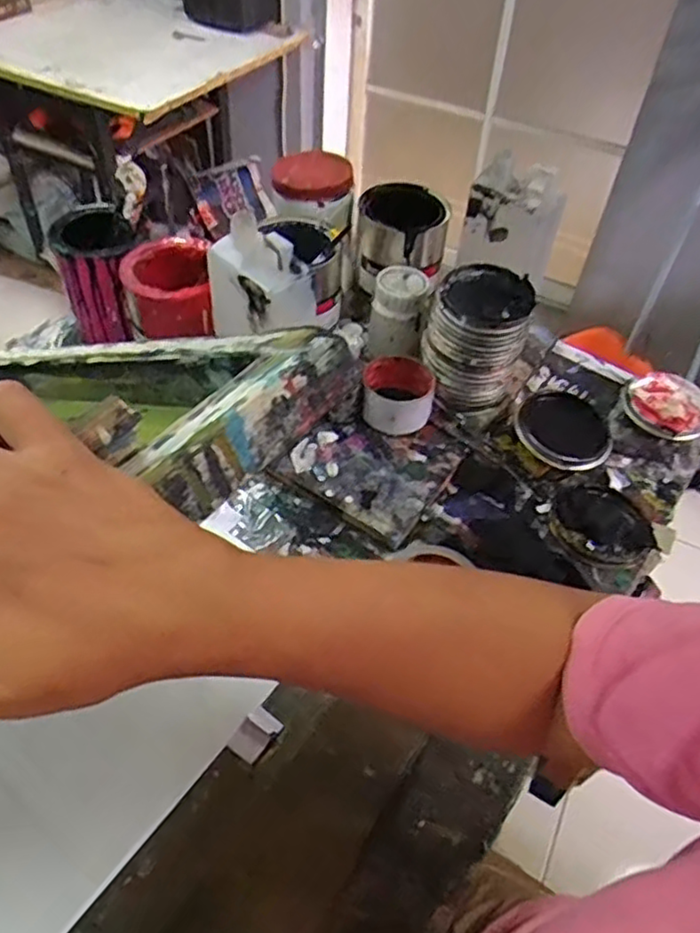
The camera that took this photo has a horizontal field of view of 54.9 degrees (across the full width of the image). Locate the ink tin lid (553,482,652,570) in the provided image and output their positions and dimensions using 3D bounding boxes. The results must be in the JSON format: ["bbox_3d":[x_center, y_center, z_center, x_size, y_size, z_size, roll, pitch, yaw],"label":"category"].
[{"bbox_3d":[0.258,0.055,0.695,0.101,0.014,0.100,2,49,-3],"label":"ink tin lid"}]

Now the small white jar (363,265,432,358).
[{"bbox_3d":[0.055,-0.176,0.796,0.068,0.092,0.068,2,49,-3],"label":"small white jar"}]

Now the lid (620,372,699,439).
[{"bbox_3d":[0.384,-0.078,0.809,0.098,0.025,0.105,2,49,-3],"label":"lid"}]

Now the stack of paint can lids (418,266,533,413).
[{"bbox_3d":[0.138,-0.144,0.741,0.106,0.130,0.099,16,50,12],"label":"stack of paint can lids"}]

